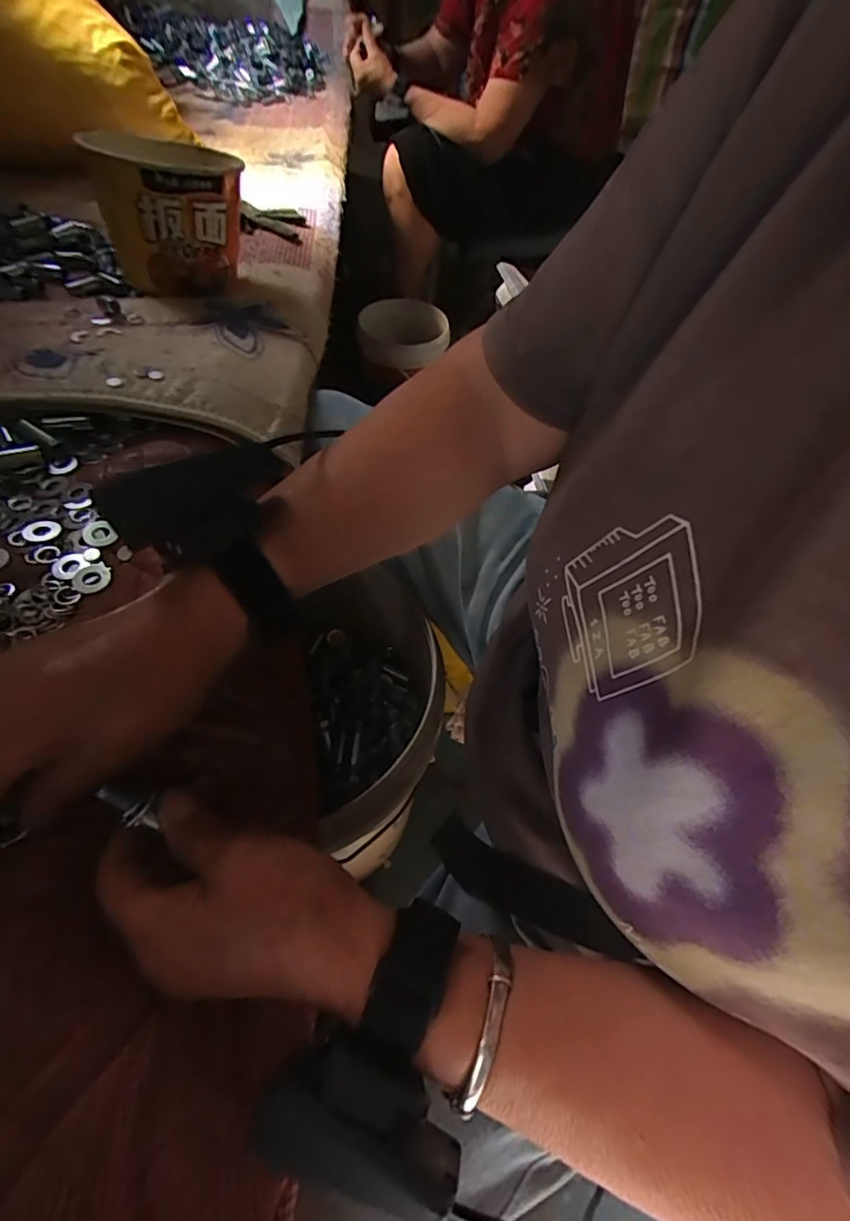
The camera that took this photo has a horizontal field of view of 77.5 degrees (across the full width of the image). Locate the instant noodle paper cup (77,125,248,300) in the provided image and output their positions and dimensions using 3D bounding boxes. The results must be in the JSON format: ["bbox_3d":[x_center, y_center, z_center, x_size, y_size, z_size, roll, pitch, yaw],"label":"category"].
[{"bbox_3d":[-0.253,-0.410,0.526,0.131,0.097,0.139,-20,58,-17],"label":"instant noodle paper cup"}]

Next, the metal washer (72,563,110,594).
[{"bbox_3d":[-0.205,-0.021,0.325,0.022,0.004,0.021,-20,58,-17],"label":"metal washer"}]

